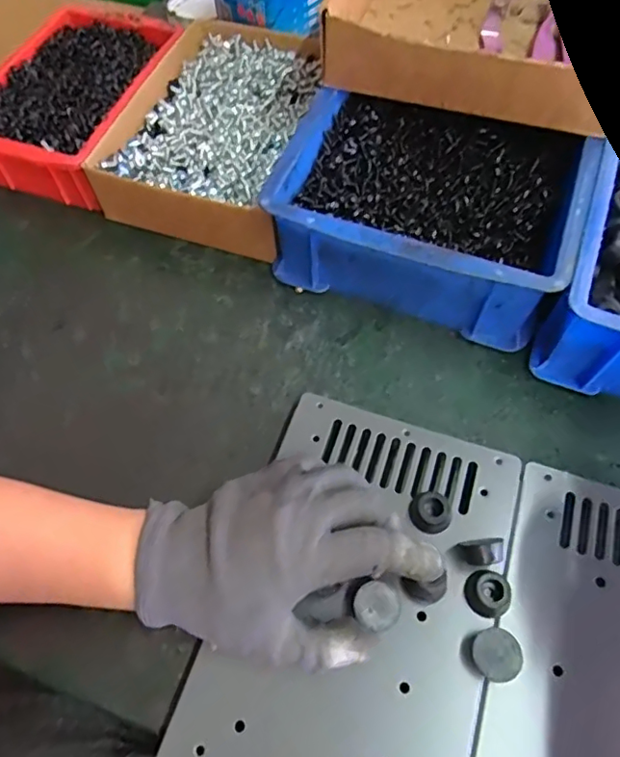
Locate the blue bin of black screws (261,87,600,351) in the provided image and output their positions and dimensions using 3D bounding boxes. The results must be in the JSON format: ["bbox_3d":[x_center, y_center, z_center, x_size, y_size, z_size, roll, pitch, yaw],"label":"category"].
[{"bbox_3d":[0.089,-0.127,0.423,0.206,0.088,0.170,16,60,11],"label":"blue bin of black screws"}]

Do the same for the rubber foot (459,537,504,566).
[{"bbox_3d":[0.096,0.100,0.314,0.022,0.021,0.014,-5,61,-1],"label":"rubber foot"}]

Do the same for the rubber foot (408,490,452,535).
[{"bbox_3d":[0.073,0.080,0.330,0.022,0.013,0.022,-18,63,-8],"label":"rubber foot"}]

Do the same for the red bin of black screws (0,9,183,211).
[{"bbox_3d":[-0.210,-0.246,0.505,0.133,0.072,0.207,14,60,10],"label":"red bin of black screws"}]

